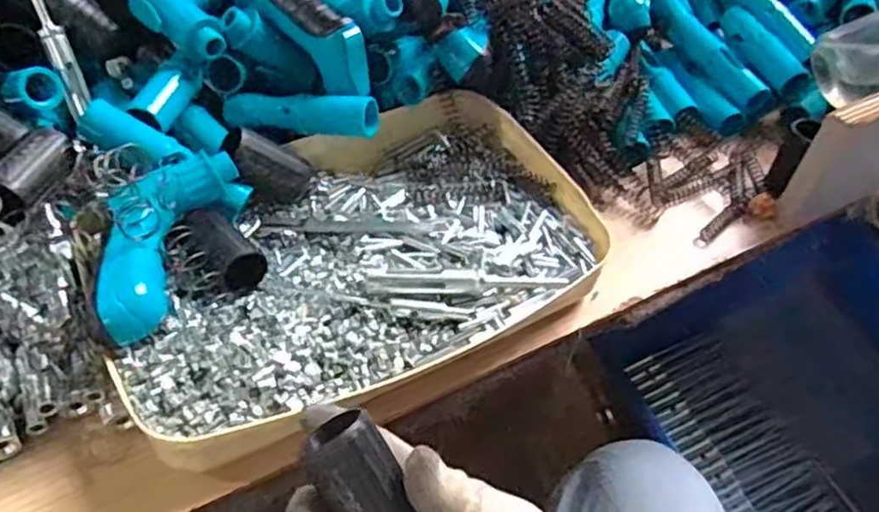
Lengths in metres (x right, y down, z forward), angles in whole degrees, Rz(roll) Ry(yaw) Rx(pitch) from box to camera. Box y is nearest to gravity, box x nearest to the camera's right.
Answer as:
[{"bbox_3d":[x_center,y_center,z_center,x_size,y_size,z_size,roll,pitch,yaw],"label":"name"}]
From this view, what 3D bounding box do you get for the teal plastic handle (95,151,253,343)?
[{"bbox_3d":[-0.175,-0.015,0.425,0.050,0.046,0.143,11,48,7],"label":"teal plastic handle"}]

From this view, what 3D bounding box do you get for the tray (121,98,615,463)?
[{"bbox_3d":[-0.058,-0.005,0.476,0.331,0.046,0.229,-23,53,-22],"label":"tray"}]

